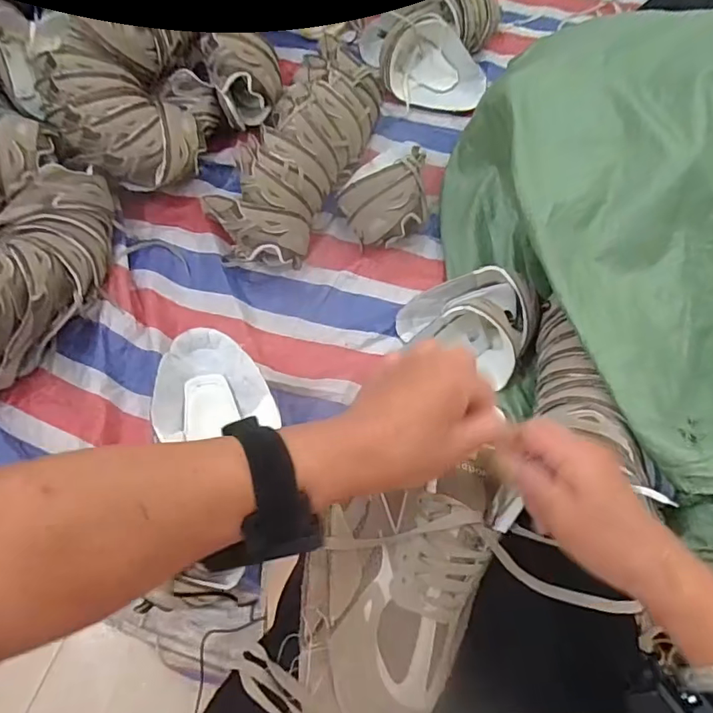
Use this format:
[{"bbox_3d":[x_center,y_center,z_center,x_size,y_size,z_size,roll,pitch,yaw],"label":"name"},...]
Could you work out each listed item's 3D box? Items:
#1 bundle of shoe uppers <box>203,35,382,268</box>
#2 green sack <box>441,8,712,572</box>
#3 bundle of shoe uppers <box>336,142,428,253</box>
[{"bbox_3d":[-0.110,-0.412,1.015,0.204,0.152,0.525,20,67,8],"label":"bundle of shoe uppers"},{"bbox_3d":[0.511,-0.076,0.746,0.518,0.296,0.939,-13,66,-7],"label":"green sack"},{"bbox_3d":[0.048,-0.282,0.959,0.158,0.137,0.134,0,65,-1],"label":"bundle of shoe uppers"}]

